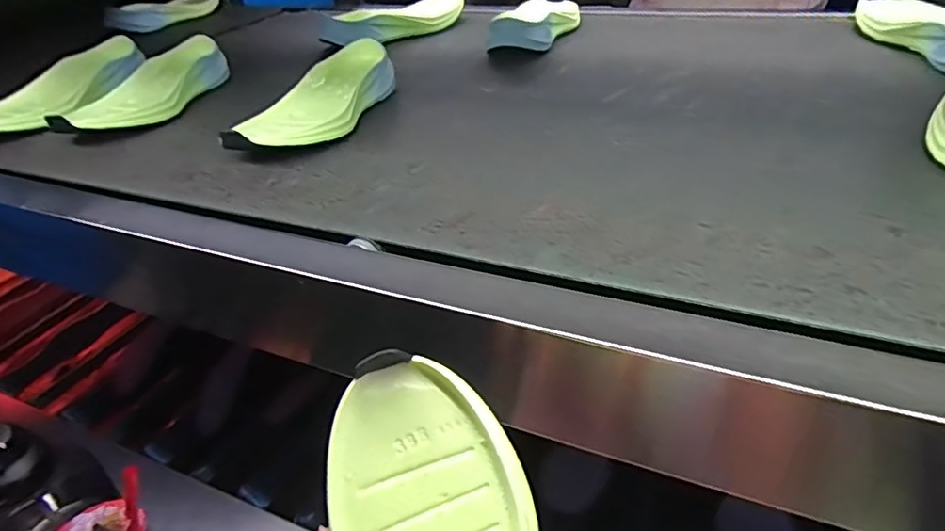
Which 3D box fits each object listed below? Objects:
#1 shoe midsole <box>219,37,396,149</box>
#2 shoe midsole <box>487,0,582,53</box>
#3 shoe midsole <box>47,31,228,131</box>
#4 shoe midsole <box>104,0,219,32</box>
[{"bbox_3d":[-0.167,-0.180,0.635,0.091,0.053,0.262,8,37,19],"label":"shoe midsole"},{"bbox_3d":[0.101,-0.363,0.867,0.094,0.049,0.271,6,37,16],"label":"shoe midsole"},{"bbox_3d":[-0.404,-0.214,0.718,0.090,0.054,0.262,8,39,16],"label":"shoe midsole"},{"bbox_3d":[-0.607,-0.502,1.162,0.081,0.054,0.300,4,38,11],"label":"shoe midsole"}]

